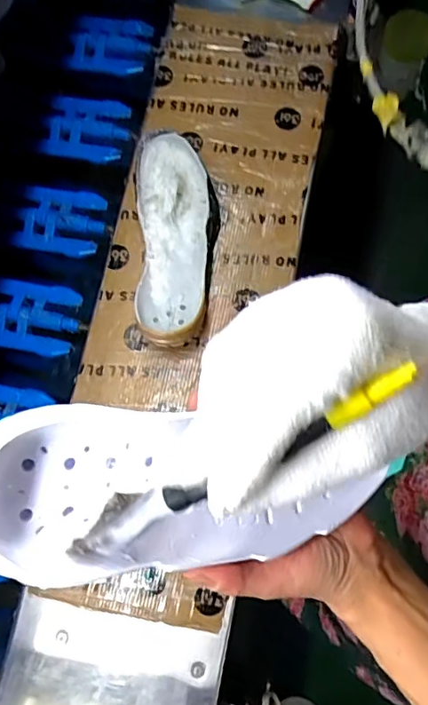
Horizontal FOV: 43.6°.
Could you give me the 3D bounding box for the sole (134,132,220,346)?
[{"bbox_3d":[-0.046,-0.130,0.647,0.097,0.058,0.258,-1,75,0],"label":"sole"}]

